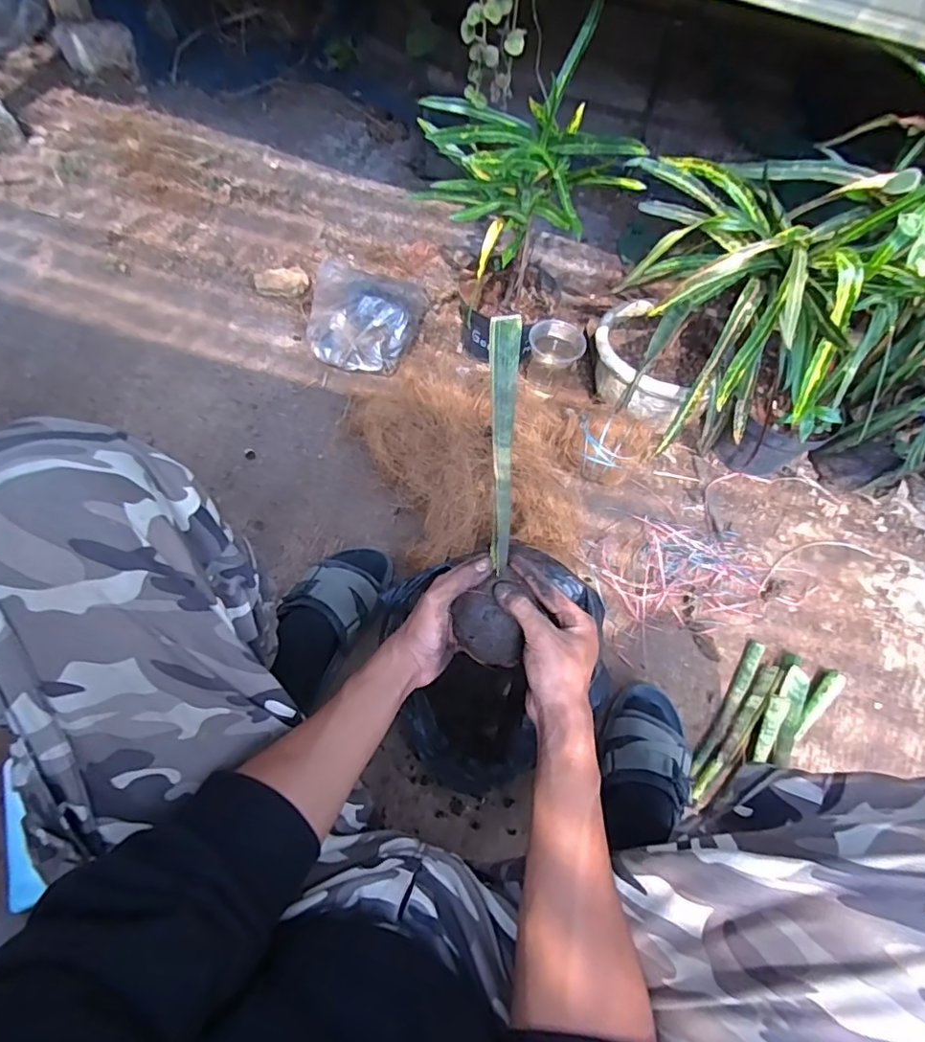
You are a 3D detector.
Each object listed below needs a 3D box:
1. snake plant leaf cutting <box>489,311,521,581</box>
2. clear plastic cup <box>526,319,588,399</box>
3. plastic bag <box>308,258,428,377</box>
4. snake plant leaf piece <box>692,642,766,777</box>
[{"bbox_3d":[0.030,-0.048,0.416,0.019,0.199,0.007,-3,28,-5],"label":"snake plant leaf cutting"},{"bbox_3d":[0.147,-0.257,0.920,0.092,0.107,0.094,2,61,-5],"label":"clear plastic cup"},{"bbox_3d":[-0.178,-0.352,0.957,0.204,0.097,0.164,16,61,3],"label":"plastic bag"},{"bbox_3d":[0.363,0.252,0.753,0.021,0.018,0.211,35,68,12],"label":"snake plant leaf piece"}]

